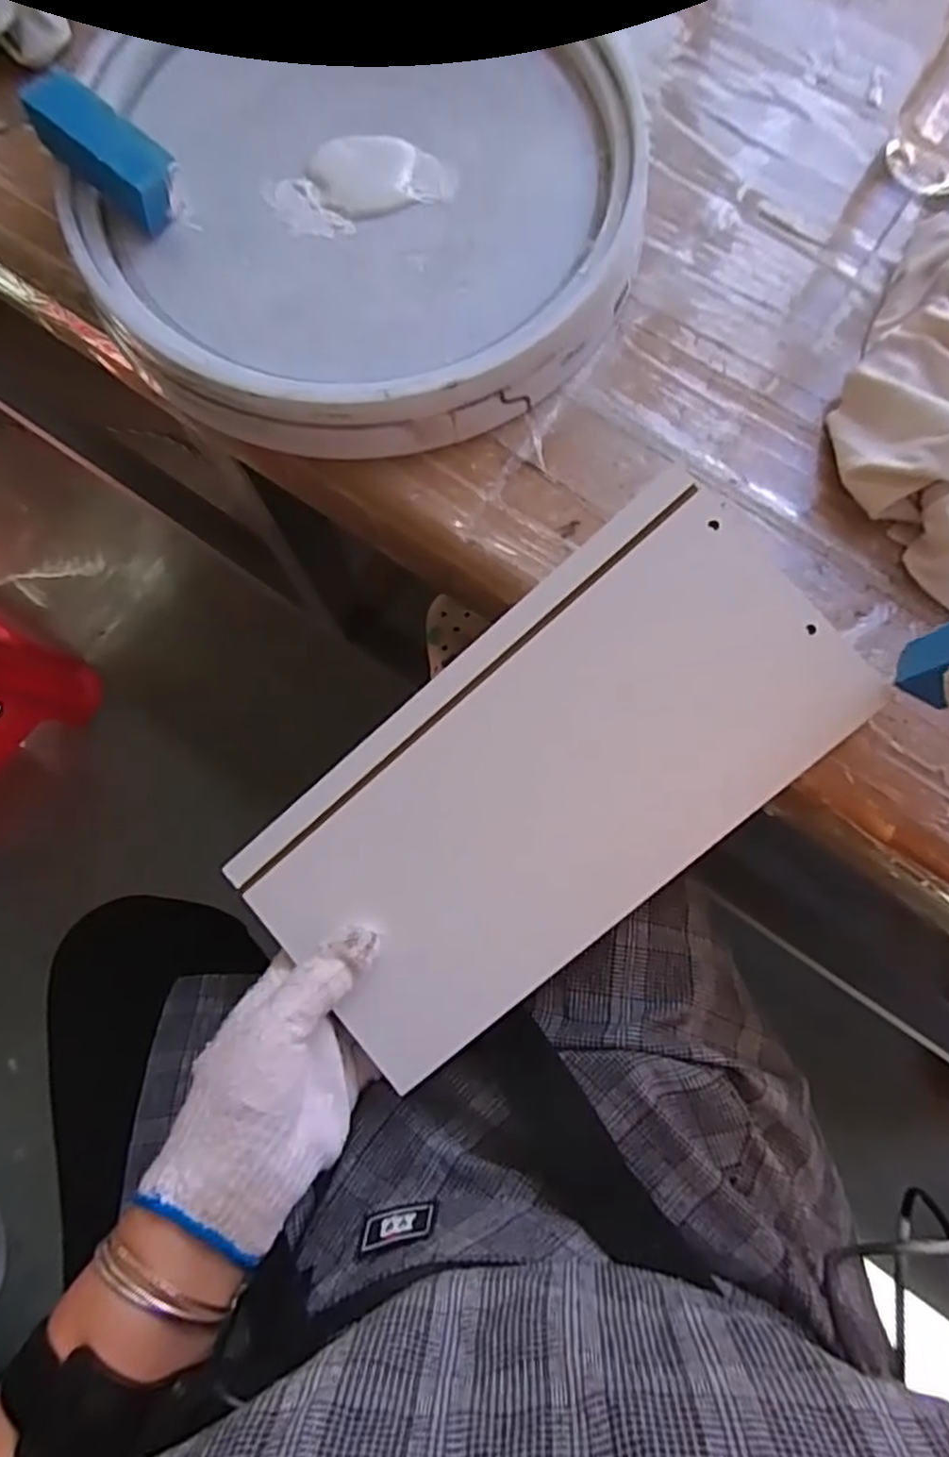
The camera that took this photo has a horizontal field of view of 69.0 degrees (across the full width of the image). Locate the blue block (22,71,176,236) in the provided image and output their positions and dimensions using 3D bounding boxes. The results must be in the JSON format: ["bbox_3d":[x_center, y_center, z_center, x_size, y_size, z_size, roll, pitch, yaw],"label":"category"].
[{"bbox_3d":[-0.180,-0.278,0.336,0.069,0.027,0.031,37,65,-5],"label":"blue block"}]

